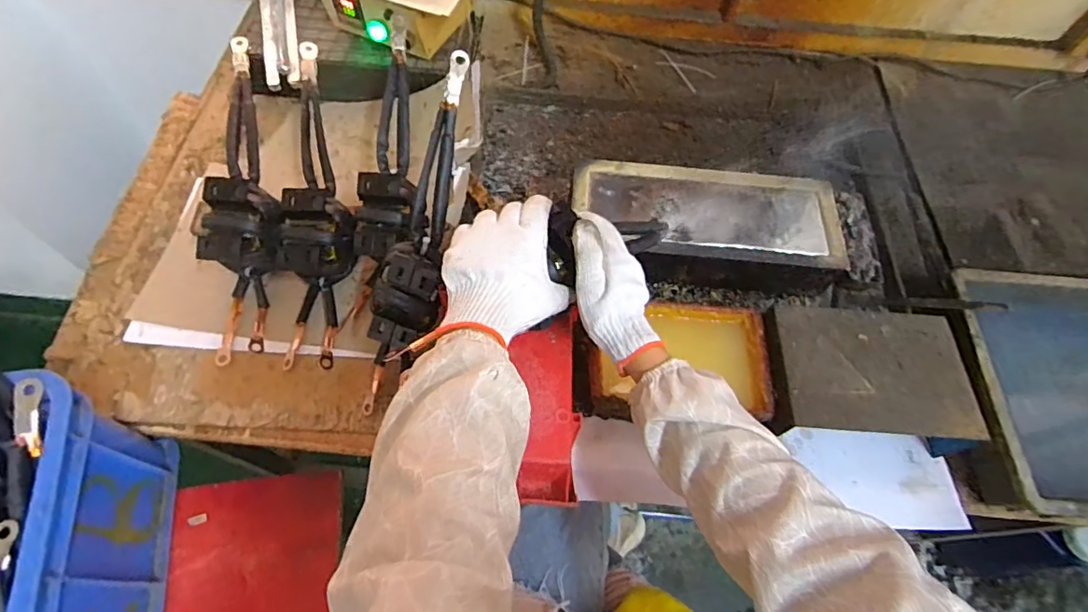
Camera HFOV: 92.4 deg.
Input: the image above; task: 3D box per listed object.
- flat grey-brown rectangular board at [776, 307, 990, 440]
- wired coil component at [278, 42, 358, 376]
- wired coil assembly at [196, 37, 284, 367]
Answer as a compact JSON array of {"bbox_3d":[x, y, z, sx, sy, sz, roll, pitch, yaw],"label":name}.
[{"bbox_3d":[0.362,0.067,0.569,0.198,0.009,0.144,5,60,0],"label":"flat grey-brown rectangular board"},{"bbox_3d":[-0.289,-0.141,0.670,0.091,0.084,0.435,-3,83,-5],"label":"wired coil component"},{"bbox_3d":[-0.380,-0.152,0.668,0.086,0.080,0.436,-4,83,-5],"label":"wired coil assembly"}]

